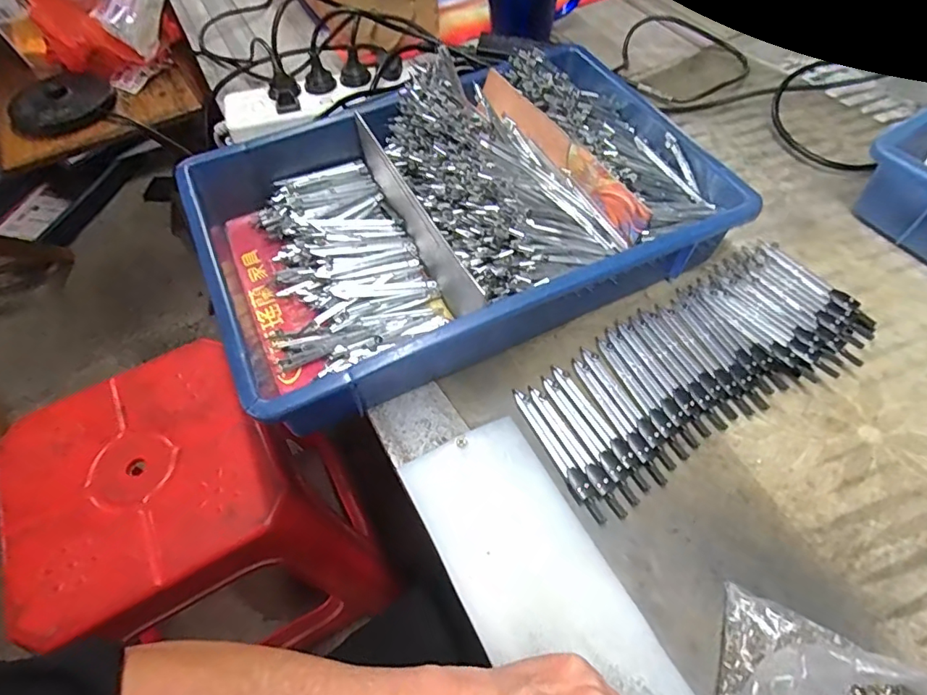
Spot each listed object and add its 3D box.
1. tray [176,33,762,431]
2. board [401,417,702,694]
[{"bbox_3d":[-0.005,-0.128,0.463,0.432,0.085,0.283,-23,61,-12],"label":"tray"},{"bbox_3d":[0.091,0.217,0.287,0.095,0.015,0.398,-25,59,-16],"label":"board"}]

